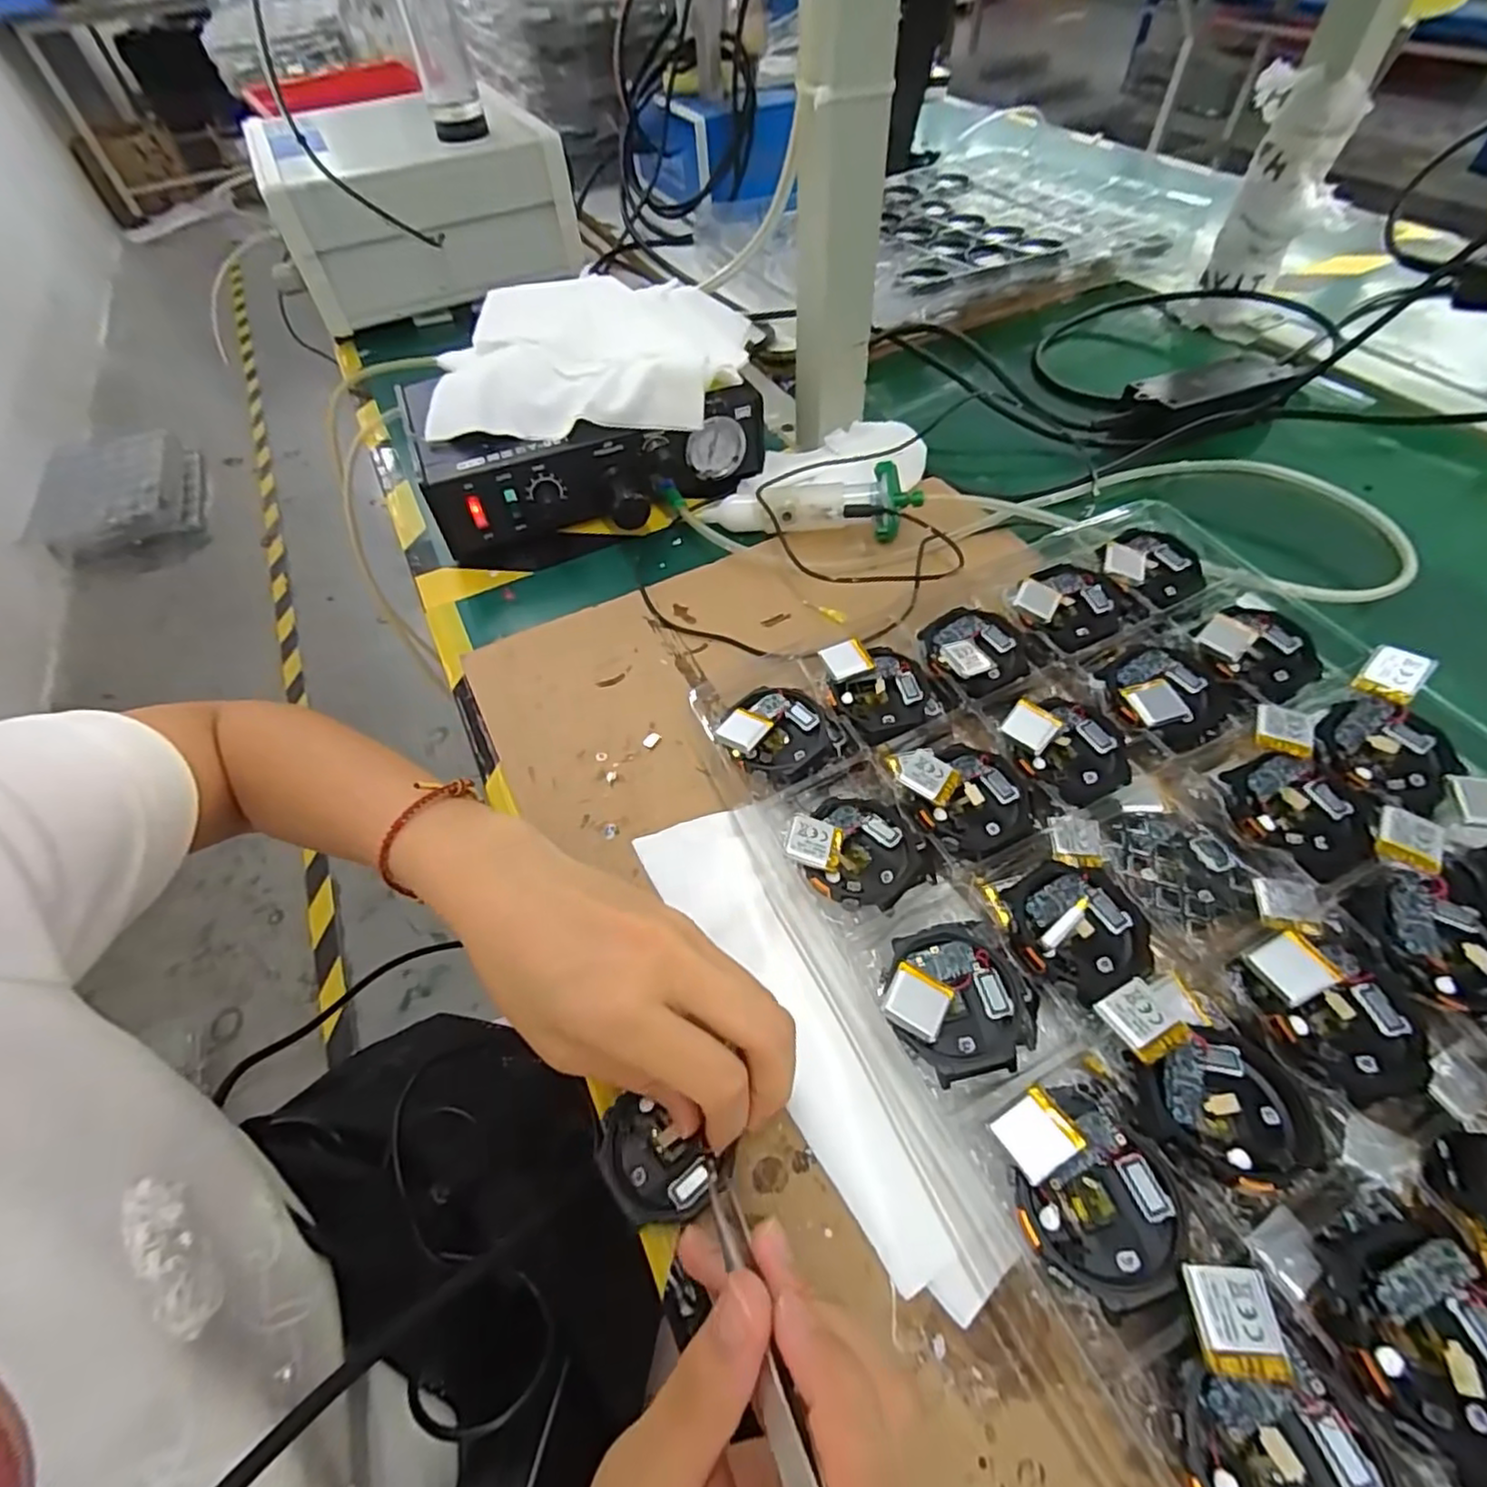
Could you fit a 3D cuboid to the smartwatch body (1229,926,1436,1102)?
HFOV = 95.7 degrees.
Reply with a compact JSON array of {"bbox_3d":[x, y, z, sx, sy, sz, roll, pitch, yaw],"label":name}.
[{"bbox_3d":[0.214,0.096,0.242,0.056,0.013,0.055,-2,55,3],"label":"smartwatch body"}]

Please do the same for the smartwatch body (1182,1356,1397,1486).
[{"bbox_3d":[0.142,0.189,0.173,0.048,0.008,0.041,-7,55,-1],"label":"smartwatch body"}]

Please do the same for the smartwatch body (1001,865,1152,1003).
[{"bbox_3d":[0.132,0.071,0.265,0.053,0.018,0.051,-2,55,3],"label":"smartwatch body"}]

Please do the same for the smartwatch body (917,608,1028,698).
[{"bbox_3d":[0.121,-0.050,0.349,0.051,0.012,0.055,-2,55,3],"label":"smartwatch body"}]

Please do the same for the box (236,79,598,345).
[{"bbox_3d":[-0.348,-0.600,0.717,0.269,0.120,0.294,-22,56,-11],"label":"box"}]

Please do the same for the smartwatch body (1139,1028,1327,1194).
[{"bbox_3d":[0.160,0.121,0.222,0.053,0.013,0.042,-17,55,-8],"label":"smartwatch body"}]

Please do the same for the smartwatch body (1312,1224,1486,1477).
[{"bbox_3d":[0.194,0.167,0.186,0.049,0.008,0.054,-22,56,-11],"label":"smartwatch body"}]

